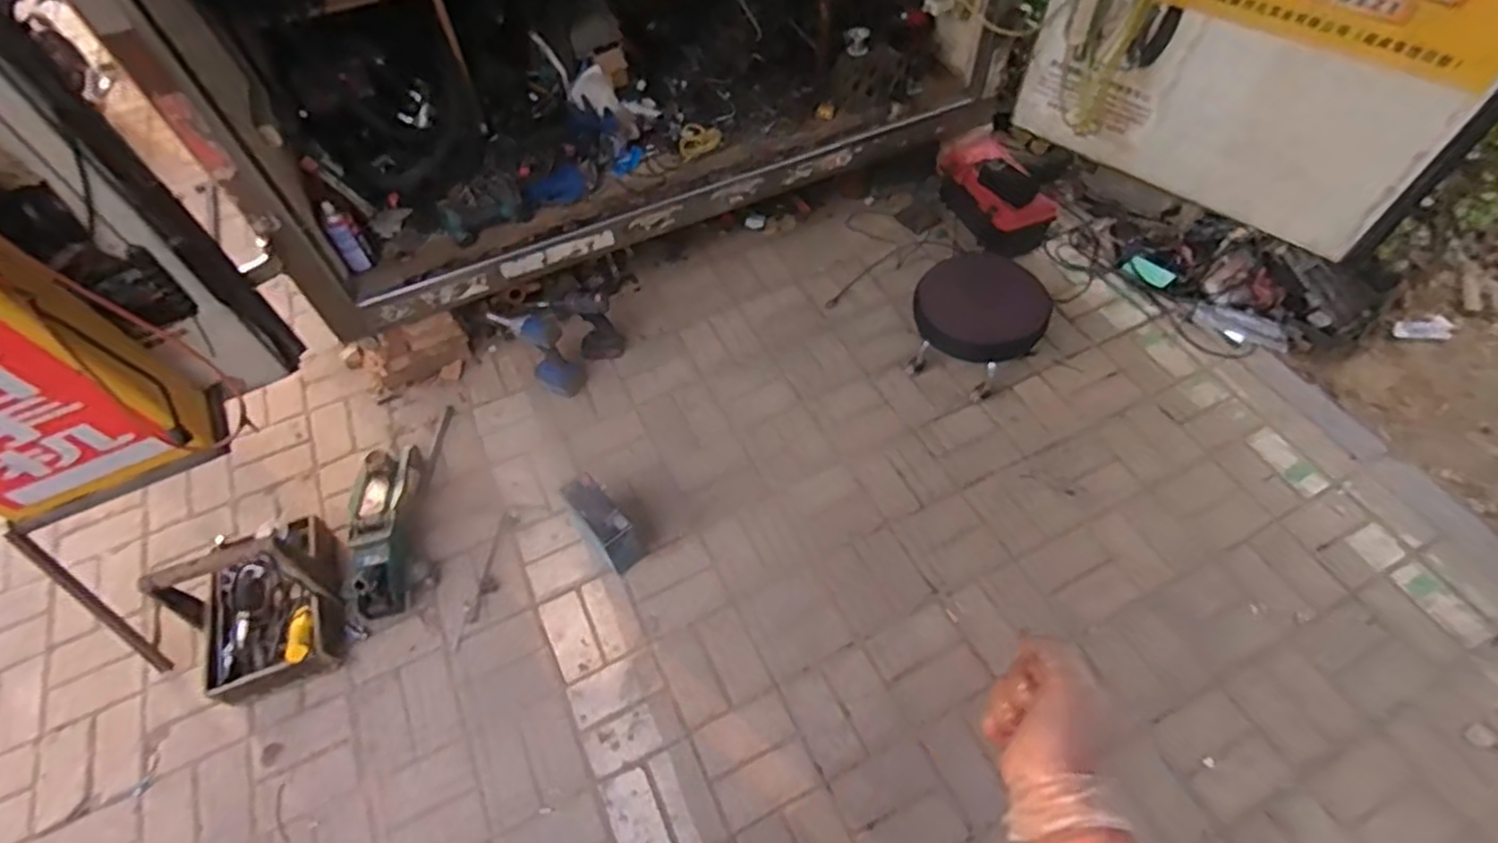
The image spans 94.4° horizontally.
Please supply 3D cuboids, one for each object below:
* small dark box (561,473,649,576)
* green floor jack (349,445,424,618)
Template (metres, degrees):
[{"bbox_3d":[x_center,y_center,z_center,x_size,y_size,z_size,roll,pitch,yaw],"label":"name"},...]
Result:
[{"bbox_3d":[-0.310,0.230,1.528,0.087,0.191,0.183,-35,62,-18],"label":"small dark box"},{"bbox_3d":[-0.824,0.235,1.565,0.133,0.126,0.412,-14,58,-6],"label":"green floor jack"}]

